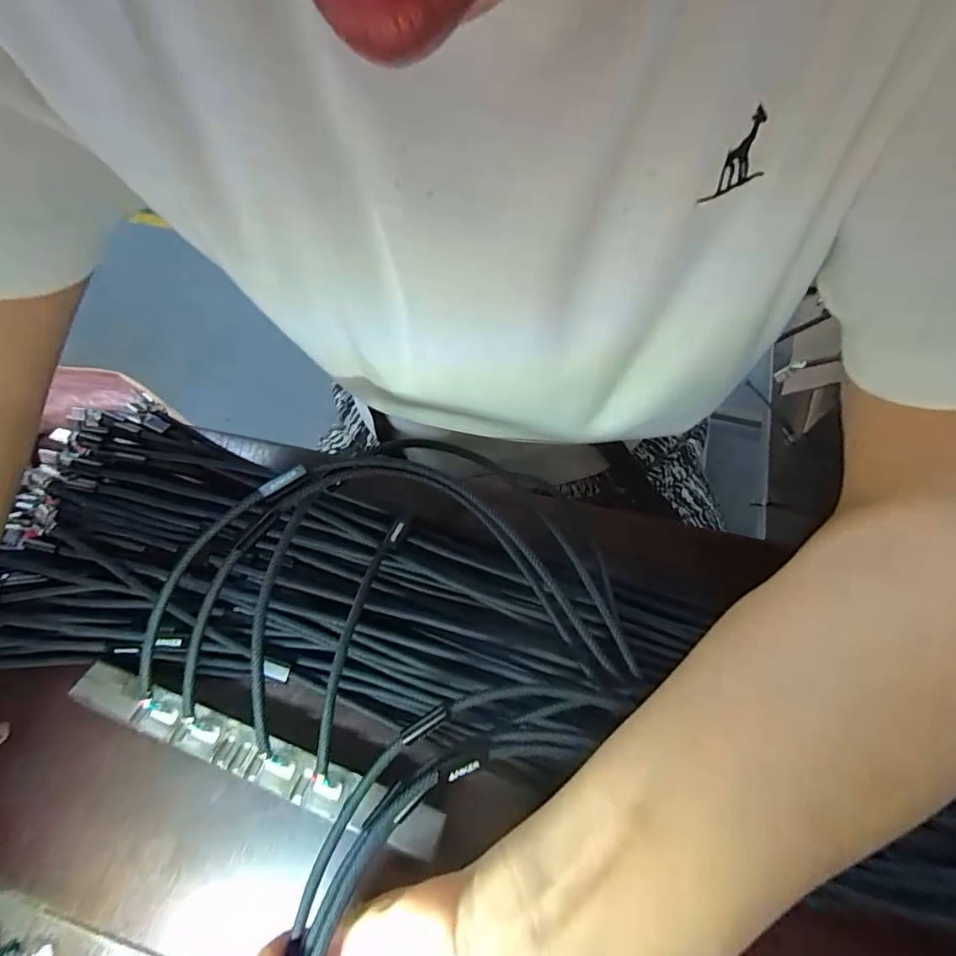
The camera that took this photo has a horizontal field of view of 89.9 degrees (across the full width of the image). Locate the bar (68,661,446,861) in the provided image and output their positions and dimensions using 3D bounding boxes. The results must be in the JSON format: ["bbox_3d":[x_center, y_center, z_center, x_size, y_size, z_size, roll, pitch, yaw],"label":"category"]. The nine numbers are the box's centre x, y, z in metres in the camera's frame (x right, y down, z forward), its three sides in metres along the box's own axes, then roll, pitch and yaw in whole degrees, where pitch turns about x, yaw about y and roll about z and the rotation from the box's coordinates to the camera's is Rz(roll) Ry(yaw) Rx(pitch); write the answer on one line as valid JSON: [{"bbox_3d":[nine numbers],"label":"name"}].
[{"bbox_3d":[-0.098,0.120,0.209,0.175,0.020,0.017,15,64,11],"label":"bar"}]

